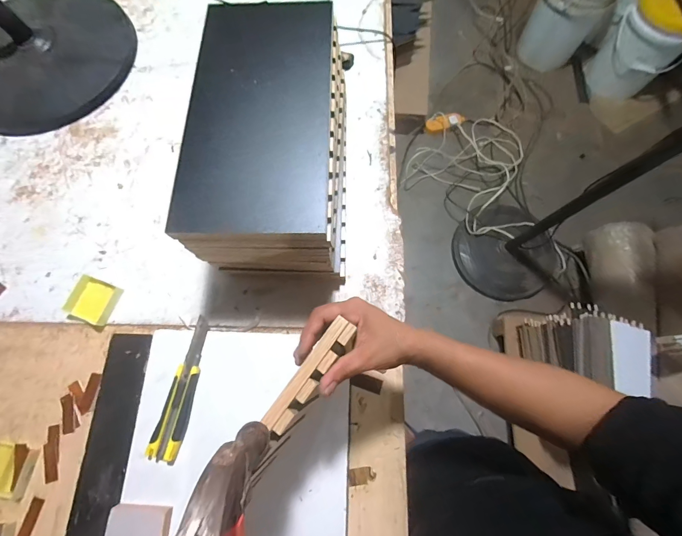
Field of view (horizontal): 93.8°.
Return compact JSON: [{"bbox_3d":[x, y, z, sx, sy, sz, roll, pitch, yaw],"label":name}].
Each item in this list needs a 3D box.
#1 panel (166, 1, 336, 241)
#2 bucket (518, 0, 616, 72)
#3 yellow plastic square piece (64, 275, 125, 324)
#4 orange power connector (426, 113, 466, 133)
[{"bbox_3d":[-0.101,-0.210,0.416,0.180,0.022,0.364,1,75,1],"label":"panel"},{"bbox_3d":[0.959,-1.101,1.341,0.277,0.374,0.290,0,73,1],"label":"bucket"},{"bbox_3d":[-0.399,0.053,0.516,0.073,0.015,0.065,17,76,5],"label":"yellow plastic square piece"},{"bbox_3d":[0.476,-0.673,1.467,0.180,0.046,0.068,-9,74,17],"label":"orange power connector"}]

